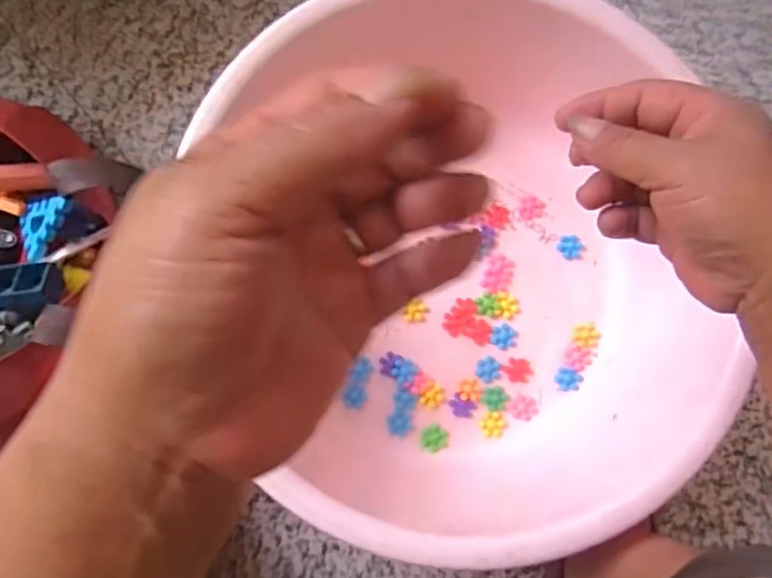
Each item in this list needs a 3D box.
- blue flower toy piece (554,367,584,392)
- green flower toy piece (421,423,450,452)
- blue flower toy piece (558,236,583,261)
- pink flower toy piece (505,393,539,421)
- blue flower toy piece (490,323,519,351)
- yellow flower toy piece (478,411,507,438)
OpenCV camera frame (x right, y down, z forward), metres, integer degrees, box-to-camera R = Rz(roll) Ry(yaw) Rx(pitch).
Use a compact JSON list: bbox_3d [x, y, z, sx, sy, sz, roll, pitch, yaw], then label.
[{"bbox_3d":[0.189,0.094,0.676,0.028,0.004,0.024,6,81,-4],"label":"blue flower toy piece"},{"bbox_3d":[0.049,0.151,0.661,0.028,0.008,0.026,1,82,-5],"label":"green flower toy piece"},{"bbox_3d":[0.199,-0.045,0.707,0.023,0.010,0.028,-39,87,-9],"label":"blue flower toy piece"},{"bbox_3d":[0.140,0.121,0.669,0.034,0.004,0.025,14,81,-3],"label":"pink flower toy piece"},{"bbox_3d":[0.123,0.050,0.685,0.031,0.011,0.026,-18,84,-7],"label":"blue flower toy piece"},{"bbox_3d":[0.110,0.140,0.675,0.029,0.004,0.027,4,79,-22],"label":"yellow flower toy piece"}]

